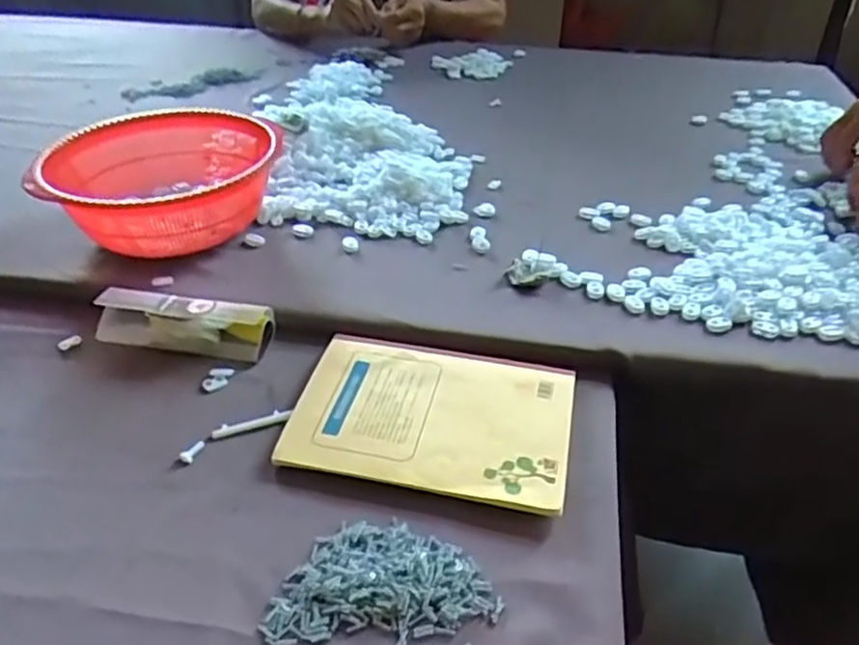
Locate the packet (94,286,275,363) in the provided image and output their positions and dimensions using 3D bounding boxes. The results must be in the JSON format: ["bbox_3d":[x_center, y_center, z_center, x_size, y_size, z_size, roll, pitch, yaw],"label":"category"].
[{"bbox_3d":[-0.217,-0.002,0.586,0.150,0.038,0.042,6,39,10],"label":"packet"}]

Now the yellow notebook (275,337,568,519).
[{"bbox_3d":[0.002,0.069,0.510,0.206,0.011,0.141,7,39,11],"label":"yellow notebook"}]

